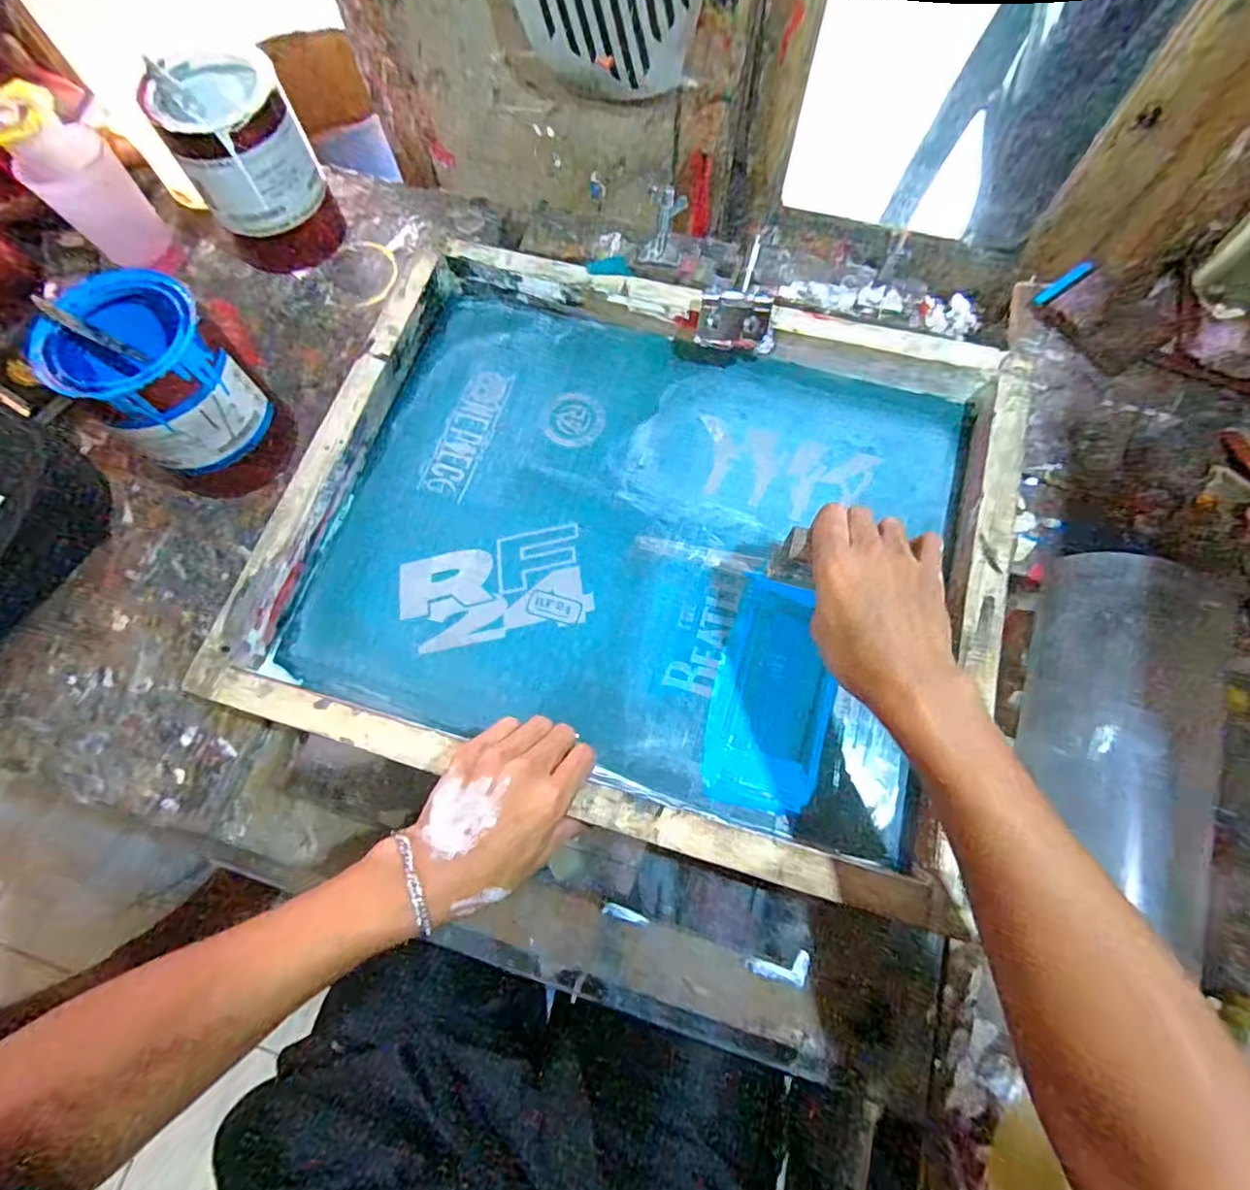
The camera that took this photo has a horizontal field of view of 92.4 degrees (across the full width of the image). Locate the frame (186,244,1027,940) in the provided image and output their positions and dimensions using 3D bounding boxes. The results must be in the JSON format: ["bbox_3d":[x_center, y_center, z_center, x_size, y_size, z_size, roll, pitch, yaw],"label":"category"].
[{"bbox_3d":[0.012,-0.058,0.480,0.532,0.044,0.441,15,72,7],"label":"frame"}]

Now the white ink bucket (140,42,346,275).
[{"bbox_3d":[-0.342,-0.395,0.556,0.104,0.140,0.106,-1,71,2],"label":"white ink bucket"}]

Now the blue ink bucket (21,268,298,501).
[{"bbox_3d":[-0.353,-0.161,0.478,0.108,0.134,0.107,-1,71,2],"label":"blue ink bucket"}]

